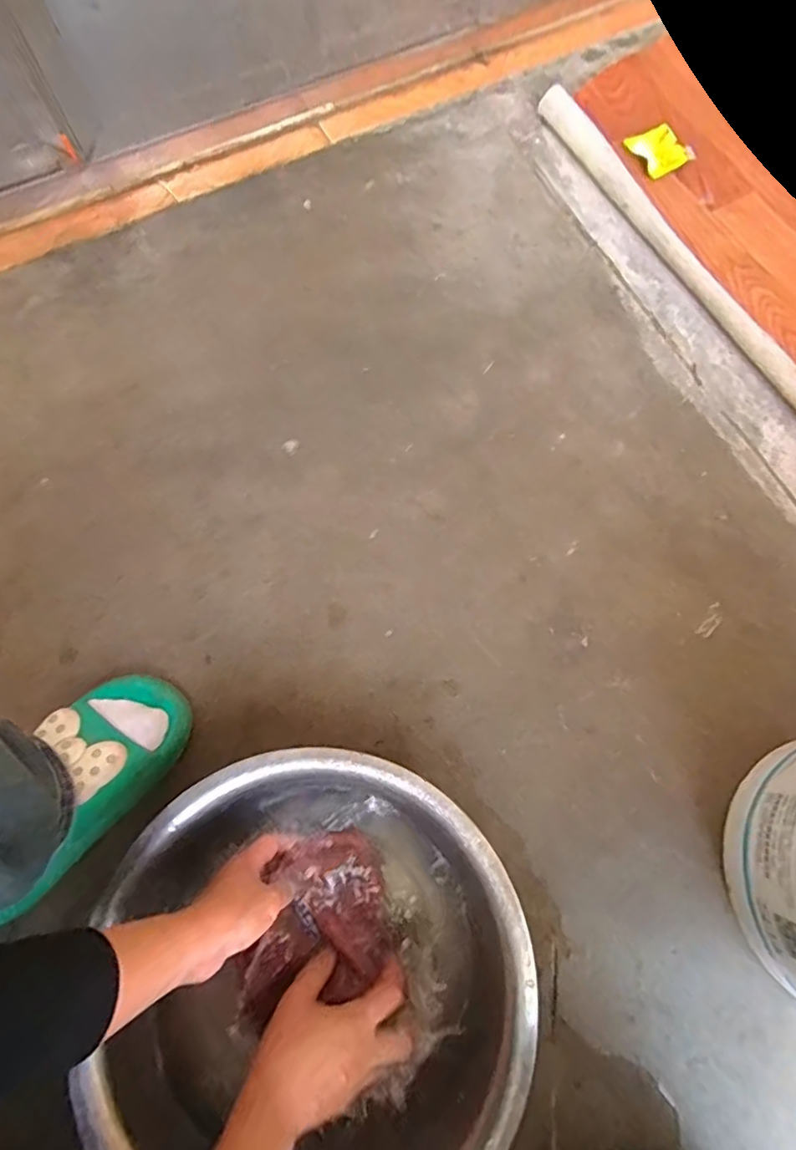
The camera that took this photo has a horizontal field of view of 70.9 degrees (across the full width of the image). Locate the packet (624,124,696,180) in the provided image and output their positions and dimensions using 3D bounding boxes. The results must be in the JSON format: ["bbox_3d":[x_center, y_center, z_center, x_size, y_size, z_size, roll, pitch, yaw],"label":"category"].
[{"bbox_3d":[0.369,-0.599,0.791,0.075,0.013,0.073,-30,76,-9],"label":"packet"}]

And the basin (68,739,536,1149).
[{"bbox_3d":[-0.066,0.326,0.469,0.324,0.111,0.335,0,74,-1],"label":"basin"}]

